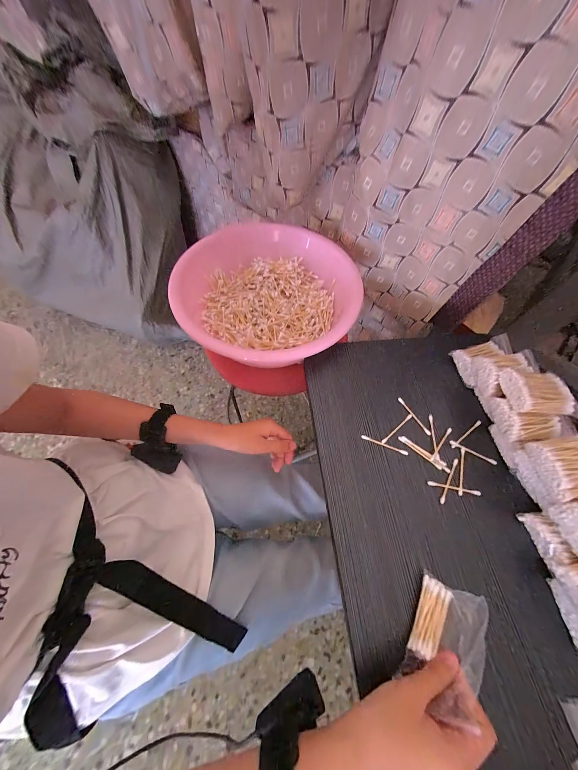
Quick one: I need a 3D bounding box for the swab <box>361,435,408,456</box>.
[{"bbox_3d":[0.141,0.089,0.377,0.070,0.006,0.006,21,64,8],"label":"swab"}]

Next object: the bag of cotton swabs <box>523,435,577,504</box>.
[{"bbox_3d":[0.364,0.094,0.311,0.121,0.030,0.073,-8,64,-7],"label":"bag of cotton swabs"}]

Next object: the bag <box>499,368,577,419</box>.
[{"bbox_3d":[0.349,0.012,0.355,0.081,0.024,0.069,7,63,1],"label":"bag"}]

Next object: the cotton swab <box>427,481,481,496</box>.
[{"bbox_3d":[0.227,0.143,0.351,0.068,0.007,0.006,12,63,3],"label":"cotton swab"}]

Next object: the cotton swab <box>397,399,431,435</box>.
[{"bbox_3d":[0.197,0.049,0.401,0.006,0.008,0.070,-26,67,-15],"label":"cotton swab"}]

